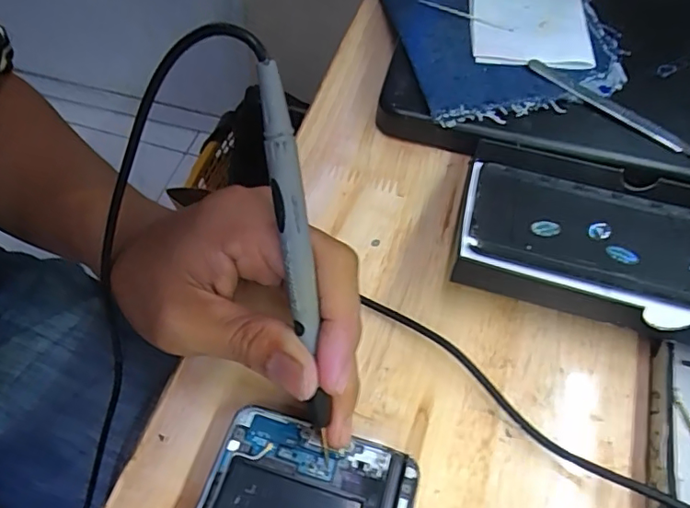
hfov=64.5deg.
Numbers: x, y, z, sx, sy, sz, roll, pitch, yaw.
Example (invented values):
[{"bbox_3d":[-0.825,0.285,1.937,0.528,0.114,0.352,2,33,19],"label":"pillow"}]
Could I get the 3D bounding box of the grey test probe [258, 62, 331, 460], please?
[{"bbox_3d":[-0.016,0.008,0.190,0.010,0.139,0.017,-8,23,-6],"label":"grey test probe"}]

